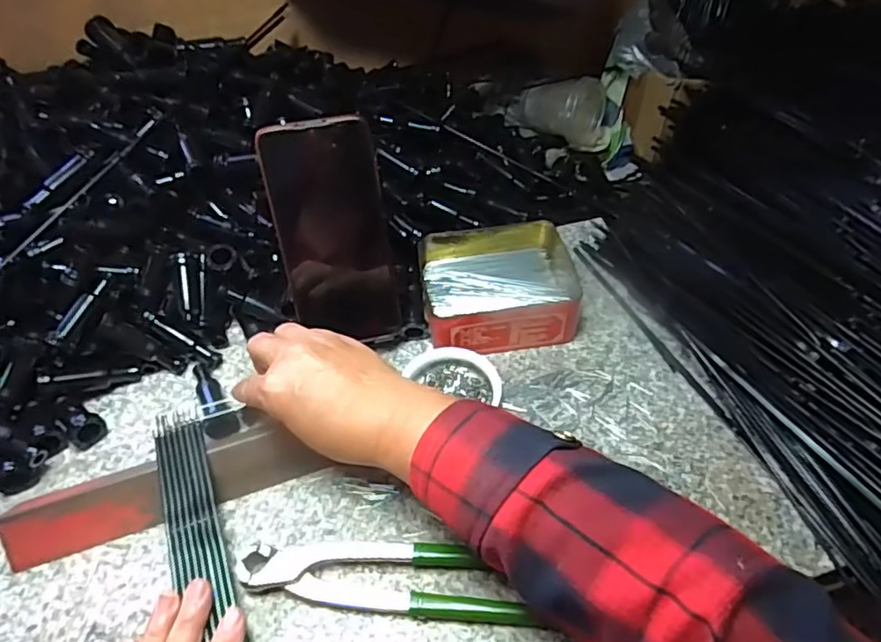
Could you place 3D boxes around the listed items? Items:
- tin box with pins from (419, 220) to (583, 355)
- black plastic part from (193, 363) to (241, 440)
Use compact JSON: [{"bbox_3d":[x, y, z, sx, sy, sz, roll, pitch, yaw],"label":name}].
[{"bbox_3d":[0.050,-0.030,0.491,0.124,0.041,0.106,-6,49,-3],"label":"tin box with pins"},{"bbox_3d":[-0.170,0.056,0.439,0.021,0.015,0.070,-27,53,-20],"label":"black plastic part"}]

